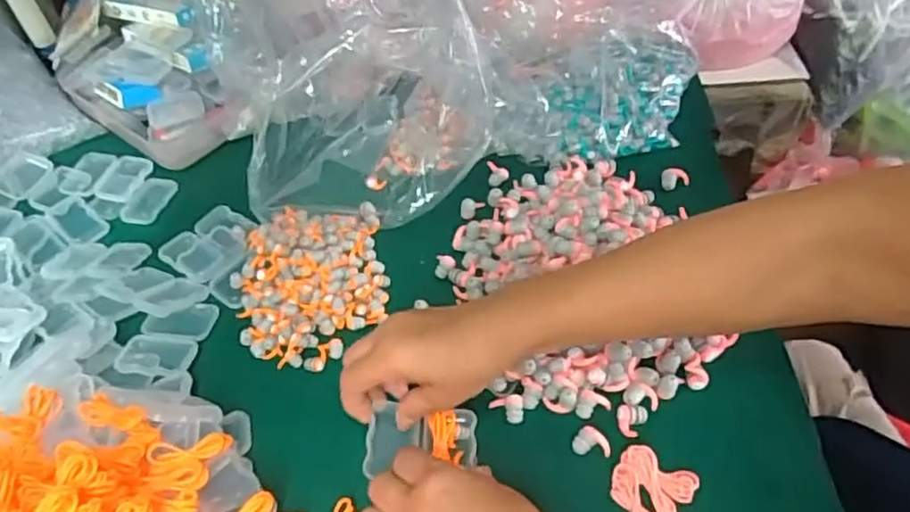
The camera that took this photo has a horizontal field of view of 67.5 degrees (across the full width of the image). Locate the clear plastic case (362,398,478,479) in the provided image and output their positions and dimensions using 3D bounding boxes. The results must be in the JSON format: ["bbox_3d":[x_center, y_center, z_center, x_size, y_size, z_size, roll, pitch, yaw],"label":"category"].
[{"bbox_3d":[-0.023,0.125,0.467,0.075,0.014,0.049,-2,48,-5],"label":"clear plastic case"}]

